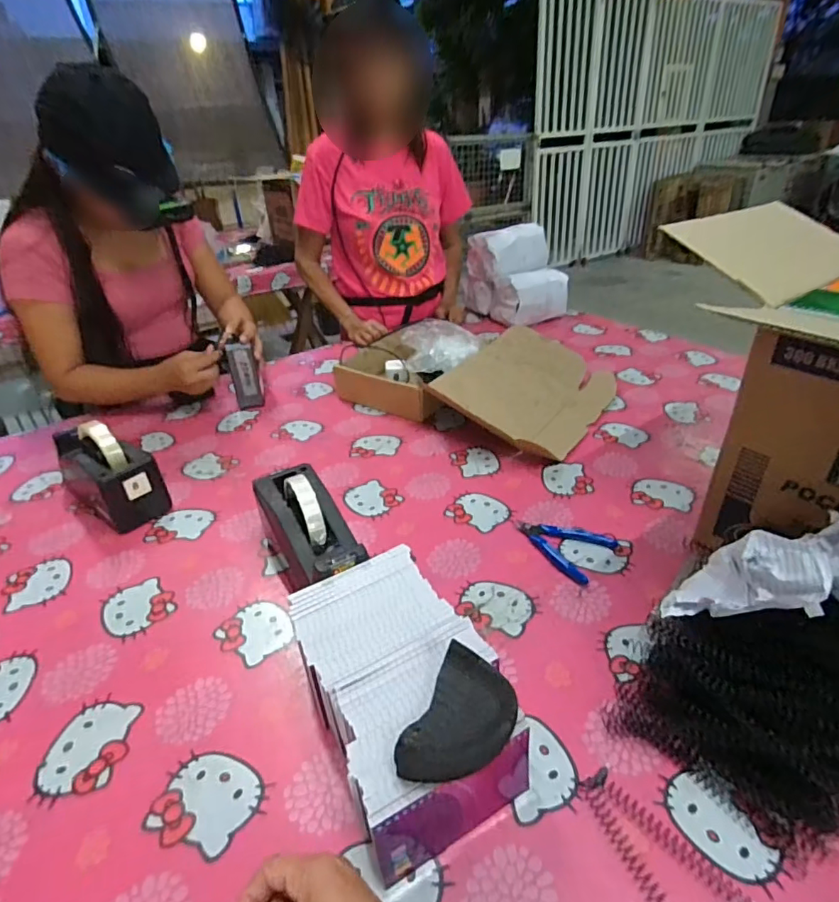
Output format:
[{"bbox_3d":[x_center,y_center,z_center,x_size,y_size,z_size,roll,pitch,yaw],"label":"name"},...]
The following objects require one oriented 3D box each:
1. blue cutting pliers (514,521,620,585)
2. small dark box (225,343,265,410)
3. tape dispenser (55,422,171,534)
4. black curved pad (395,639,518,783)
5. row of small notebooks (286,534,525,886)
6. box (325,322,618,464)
[{"bbox_3d":[0.175,0.113,0.651,0.112,0.010,0.093,23,41,35],"label":"blue cutting pliers"},{"bbox_3d":[-0.327,-0.136,0.987,0.048,0.124,0.018,-14,34,-17],"label":"small dark box"},{"bbox_3d":[-0.453,0.023,0.751,0.204,0.120,0.078,22,40,33],"label":"tape dispenser"},{"bbox_3d":[0.032,0.195,0.379,0.065,0.017,0.099,16,37,26],"label":"black curved pad"},{"bbox_3d":[-0.014,0.210,0.459,0.138,0.083,0.239,-17,35,-21],"label":"row of small notebooks"},{"bbox_3d":[0.108,-0.150,0.998,0.456,0.088,0.336,19,39,31],"label":"box"}]

